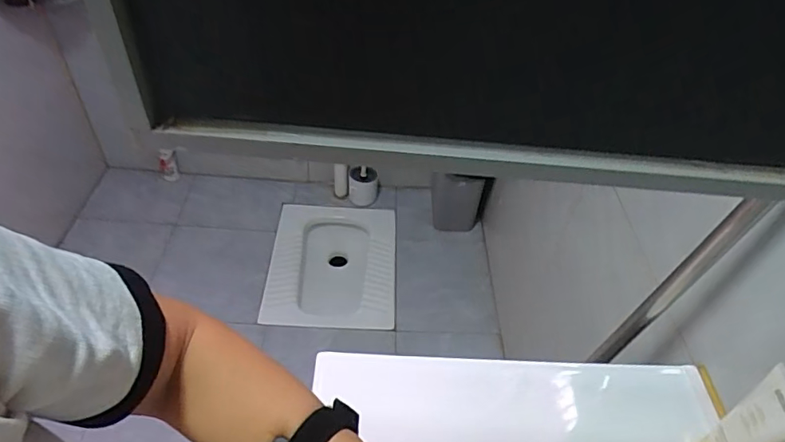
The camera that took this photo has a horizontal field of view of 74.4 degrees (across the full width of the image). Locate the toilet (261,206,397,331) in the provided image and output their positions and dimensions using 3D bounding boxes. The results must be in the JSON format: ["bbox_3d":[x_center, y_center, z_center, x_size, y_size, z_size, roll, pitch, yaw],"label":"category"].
[{"bbox_3d":[-0.205,0.195,1.843,0.423,0.223,0.521,3,46,-2],"label":"toilet"}]

